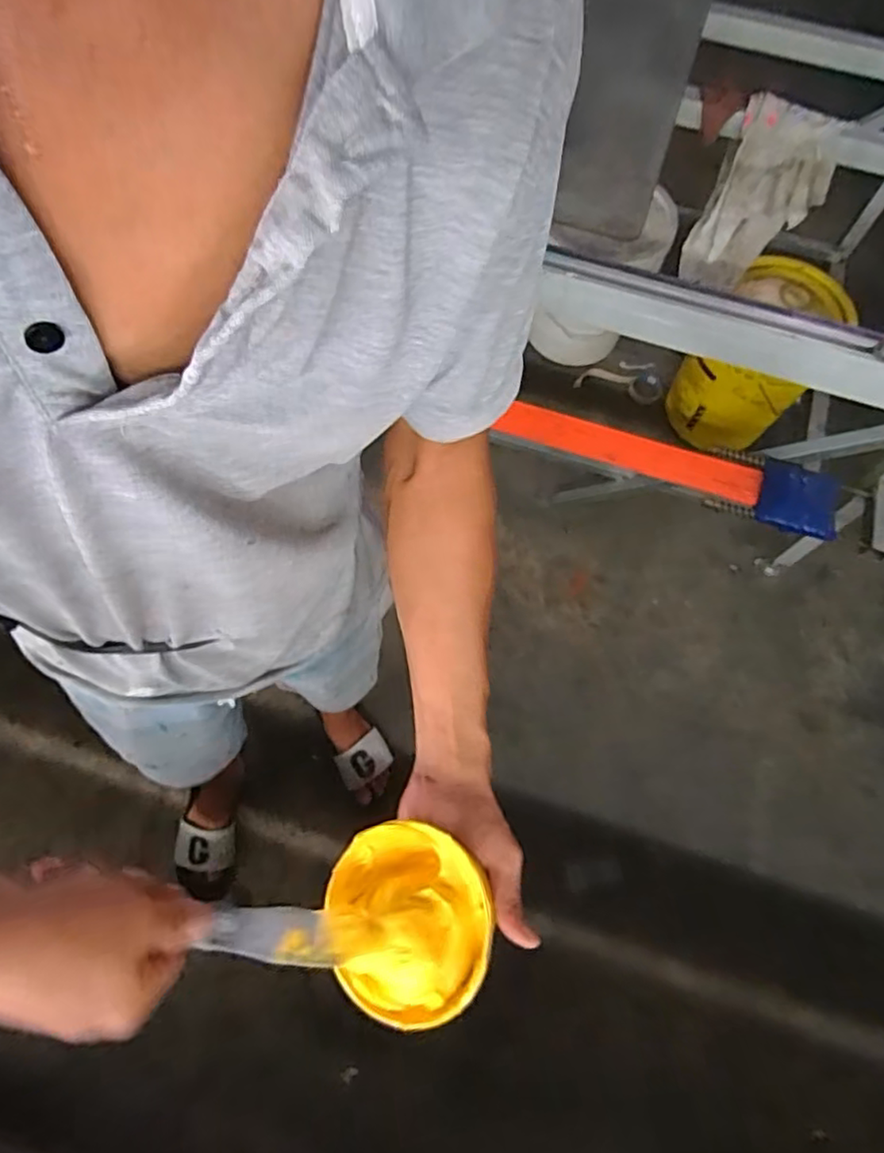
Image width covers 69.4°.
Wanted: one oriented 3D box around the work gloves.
[{"bbox_3d":[0.551,-0.641,1.126,0.178,0.321,0.102,28,69,9],"label":"work gloves"}]

